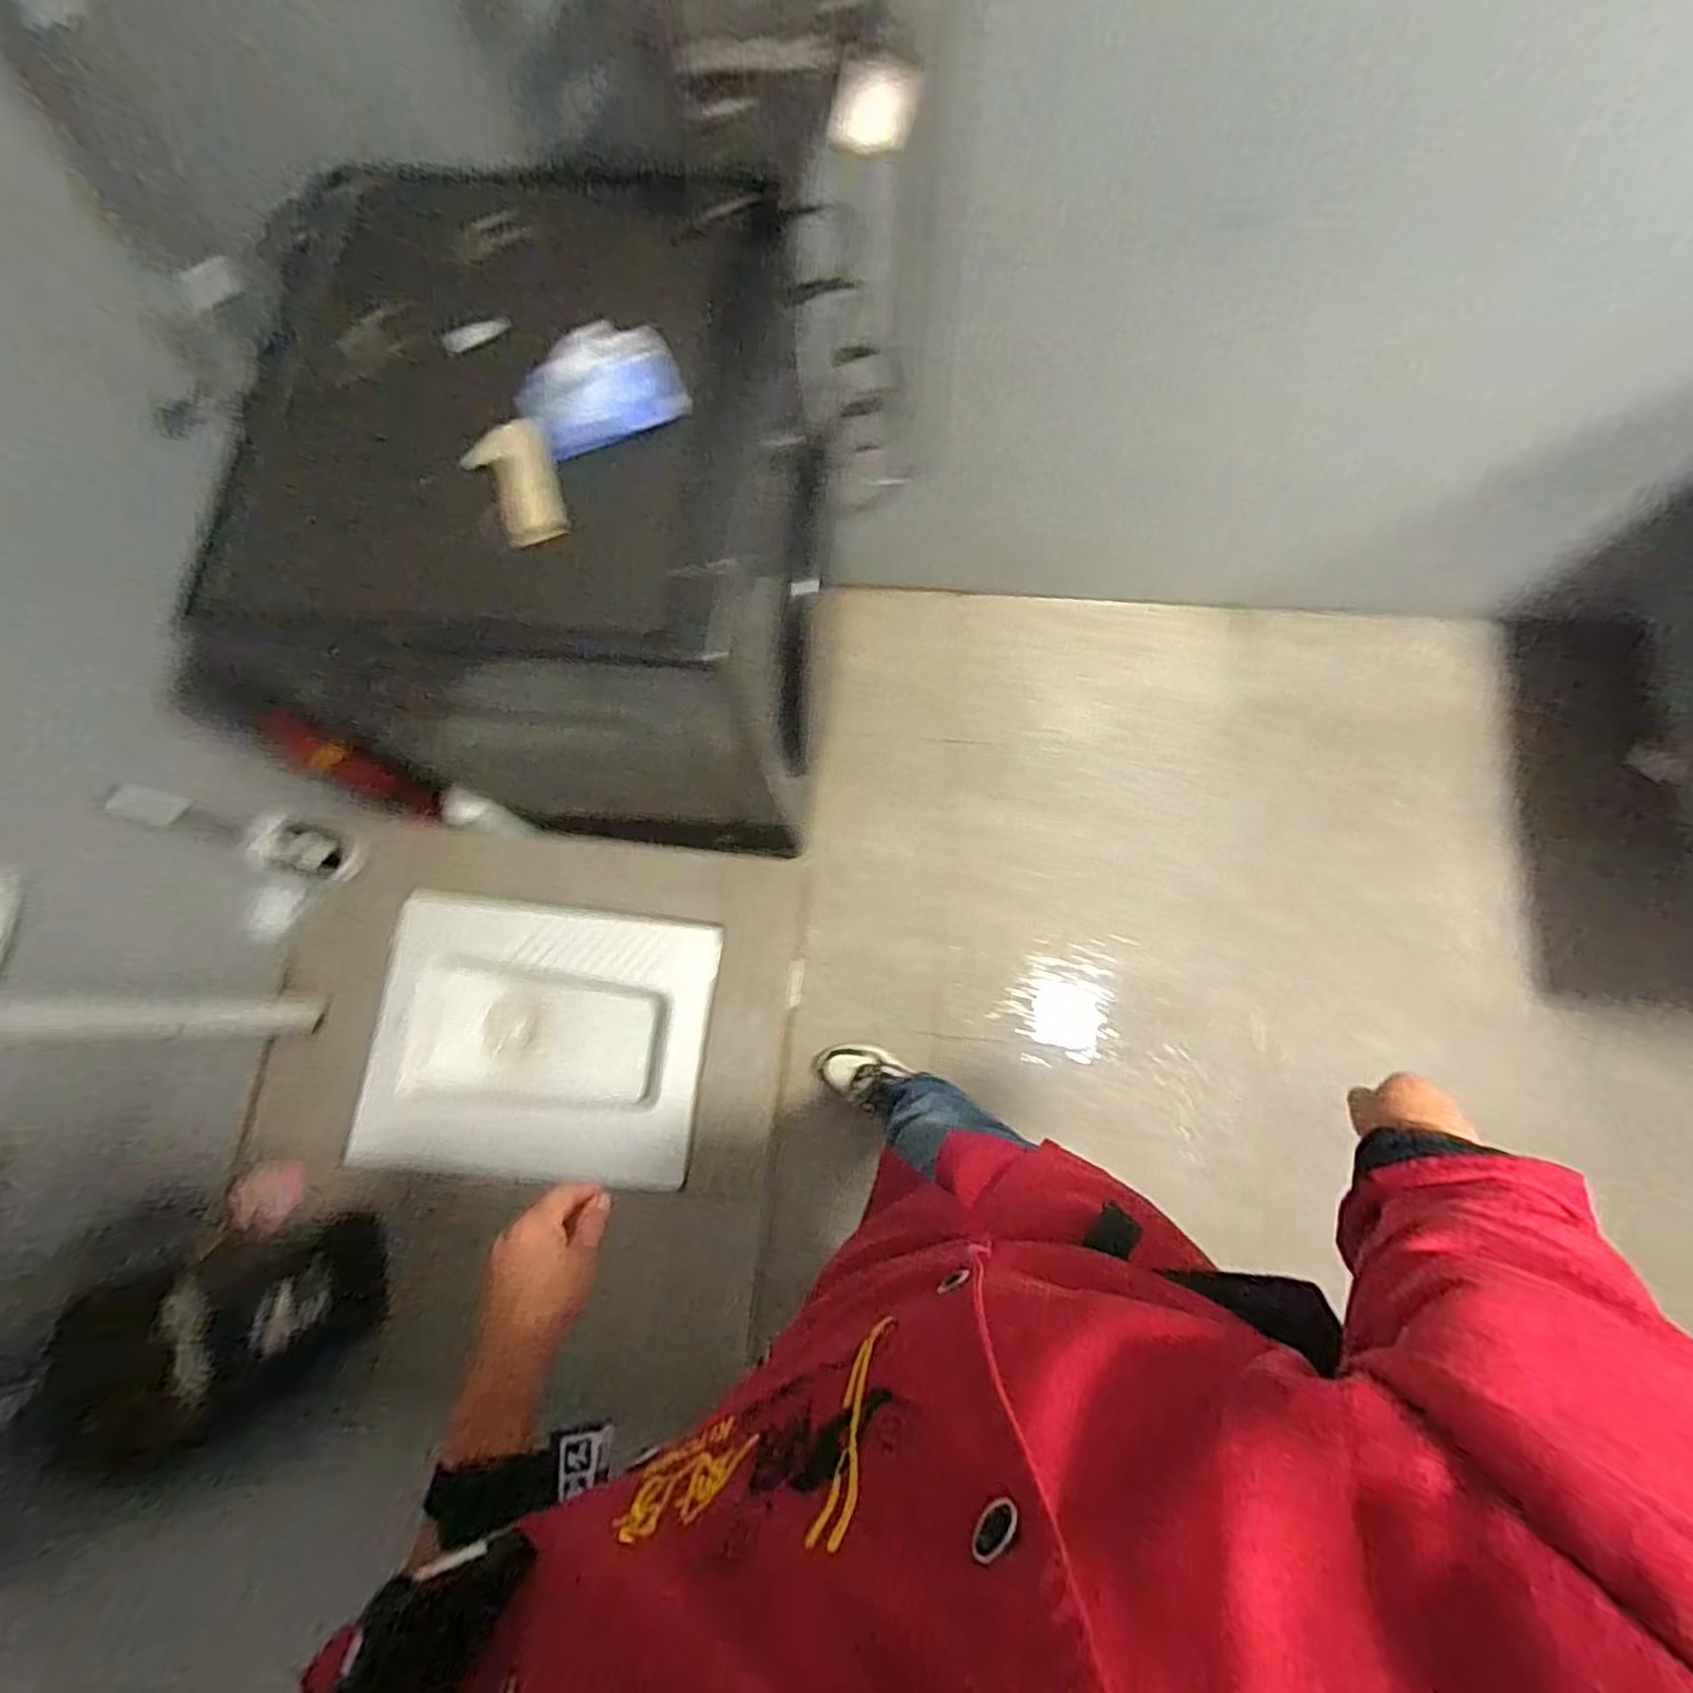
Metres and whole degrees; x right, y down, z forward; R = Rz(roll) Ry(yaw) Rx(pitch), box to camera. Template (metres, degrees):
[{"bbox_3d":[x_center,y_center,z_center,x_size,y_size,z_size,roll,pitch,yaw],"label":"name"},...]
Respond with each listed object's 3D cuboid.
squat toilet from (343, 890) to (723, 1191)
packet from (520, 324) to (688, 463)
[{"bbox_3d":[-0.545,0.373,1.434,0.594,0.314,0.463,5,78,3],"label":"squat toilet"},{"bbox_3d":[-0.240,-0.451,0.723,0.151,0.023,0.093,-28,120,-9],"label":"packet"}]

